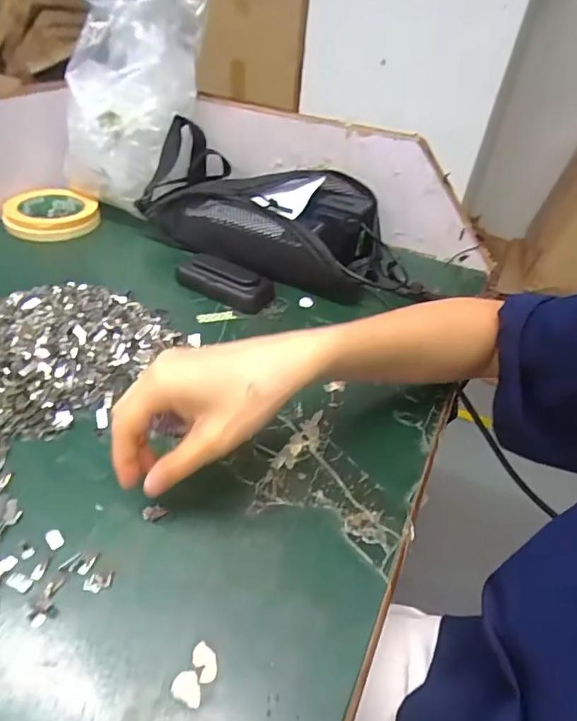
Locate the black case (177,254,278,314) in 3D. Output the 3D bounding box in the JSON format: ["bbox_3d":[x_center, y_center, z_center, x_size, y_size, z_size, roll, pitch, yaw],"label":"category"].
[{"bbox_3d":[-0.067,-0.085,0.503,0.099,0.031,0.045,23,43,18],"label":"black case"}]

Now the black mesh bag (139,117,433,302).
[{"bbox_3d":[-0.020,-0.165,0.549,0.333,0.092,0.130,25,43,20],"label":"black mesh bag"}]

